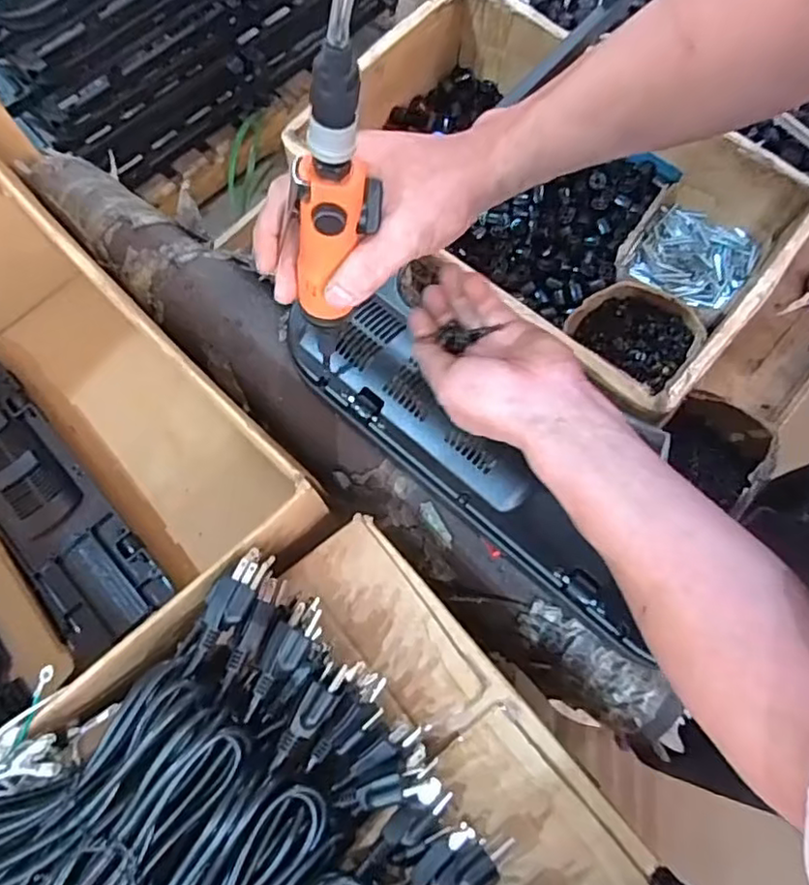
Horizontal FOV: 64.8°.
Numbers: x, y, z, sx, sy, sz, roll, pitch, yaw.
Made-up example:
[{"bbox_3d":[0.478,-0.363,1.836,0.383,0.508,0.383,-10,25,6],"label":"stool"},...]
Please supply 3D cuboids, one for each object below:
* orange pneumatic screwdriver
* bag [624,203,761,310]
[{"bbox_3d":[-0.038,-0.137,0.371,0.030,0.193,0.041,41,64,12],"label":"orange pneumatic screwdriver"},{"bbox_3d":[0.360,-0.231,0.804,0.137,0.045,0.115,38,77,11],"label":"bag"}]

